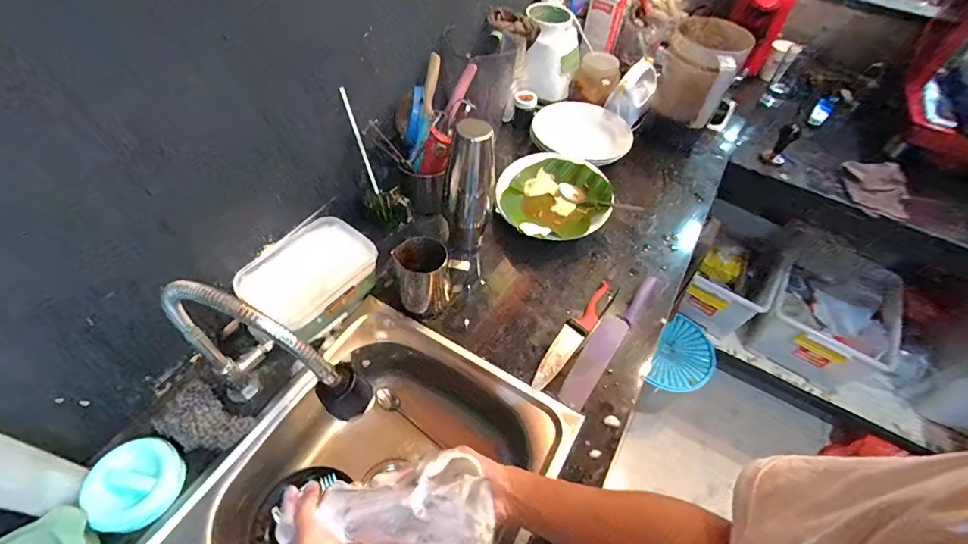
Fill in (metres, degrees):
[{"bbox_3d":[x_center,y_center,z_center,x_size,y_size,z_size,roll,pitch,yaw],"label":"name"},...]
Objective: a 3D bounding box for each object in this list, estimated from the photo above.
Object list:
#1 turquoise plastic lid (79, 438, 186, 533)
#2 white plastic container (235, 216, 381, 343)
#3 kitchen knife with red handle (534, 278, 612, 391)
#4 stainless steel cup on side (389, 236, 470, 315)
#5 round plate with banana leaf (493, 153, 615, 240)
[{"bbox_3d":[-0.430,0.263,0.541,0.100,0.035,0.100,7,55,-10],"label":"turquoise plastic lid"},{"bbox_3d":[-0.278,0.014,0.713,0.153,0.075,0.199,29,56,17],"label":"white plastic container"},{"bbox_3d":[0.150,0.099,0.715,0.039,0.015,0.236,35,58,20],"label":"kitchen knife with red handle"},{"bbox_3d":[-0.088,-0.001,0.707,0.101,0.118,0.077,-23,58,-20],"label":"stainless steel cup on side"},{"bbox_3d":[0.136,-0.139,0.872,0.224,0.065,0.230,2,53,-3],"label":"round plate with banana leaf"}]

